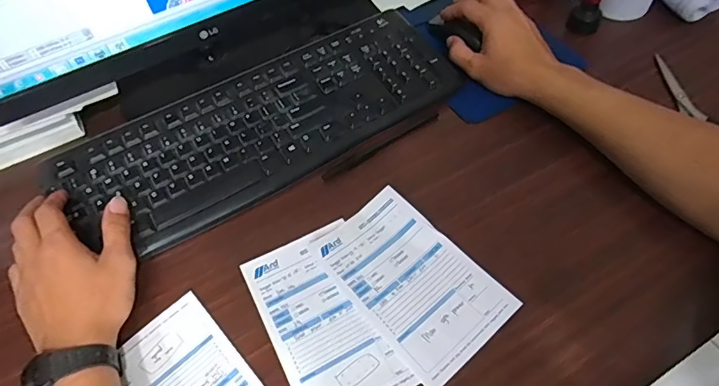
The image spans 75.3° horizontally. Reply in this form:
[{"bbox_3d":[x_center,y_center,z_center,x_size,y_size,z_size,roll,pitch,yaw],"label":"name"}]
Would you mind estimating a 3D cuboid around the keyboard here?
[{"bbox_3d":[-0.096,-0.078,0.500,0.418,0.021,0.152,-27,60,-14],"label":"keyboard"}]

